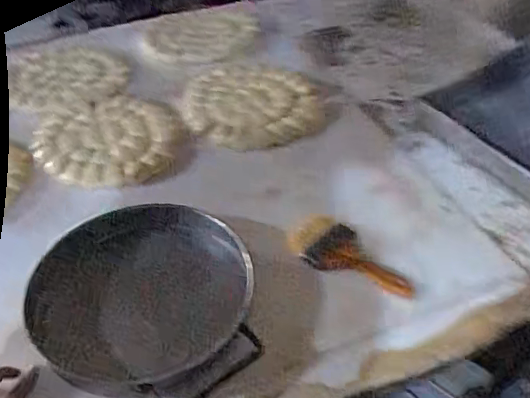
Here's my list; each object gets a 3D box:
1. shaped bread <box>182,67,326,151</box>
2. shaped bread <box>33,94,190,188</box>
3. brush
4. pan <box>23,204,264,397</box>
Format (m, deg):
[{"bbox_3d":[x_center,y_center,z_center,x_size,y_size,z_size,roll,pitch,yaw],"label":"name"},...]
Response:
[{"bbox_3d":[-0.029,-0.200,1.204,0.280,0.064,0.284,-5,42,-3],"label":"shaped bread"},{"bbox_3d":[-0.299,-0.121,1.113,0.298,0.042,0.244,3,42,6],"label":"shaped bread"},{"bbox_3d":[0.127,0.090,0.874,0.212,0.031,0.079,31,52,32],"label":"brush"},{"bbox_3d":[-0.167,0.138,0.820,0.311,0.061,0.297,-2,42,1],"label":"pan"}]

